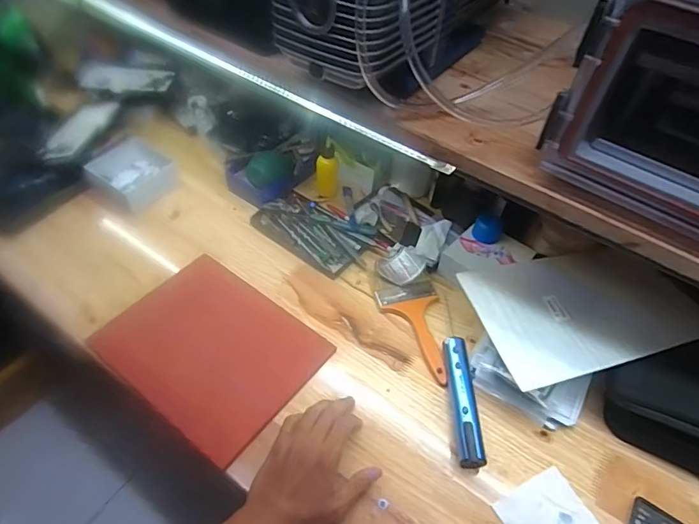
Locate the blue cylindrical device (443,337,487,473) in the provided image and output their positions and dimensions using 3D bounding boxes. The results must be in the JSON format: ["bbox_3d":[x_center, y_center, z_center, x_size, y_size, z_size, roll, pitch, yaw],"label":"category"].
[{"bbox_3d":[0.138,0.165,0.571,0.027,0.022,0.159,2,50,-3],"label":"blue cylindrical device"}]

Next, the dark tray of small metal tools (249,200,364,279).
[{"bbox_3d":[-0.066,-0.048,0.737,0.176,0.026,0.076,32,55,21],"label":"dark tray of small metal tools"}]

